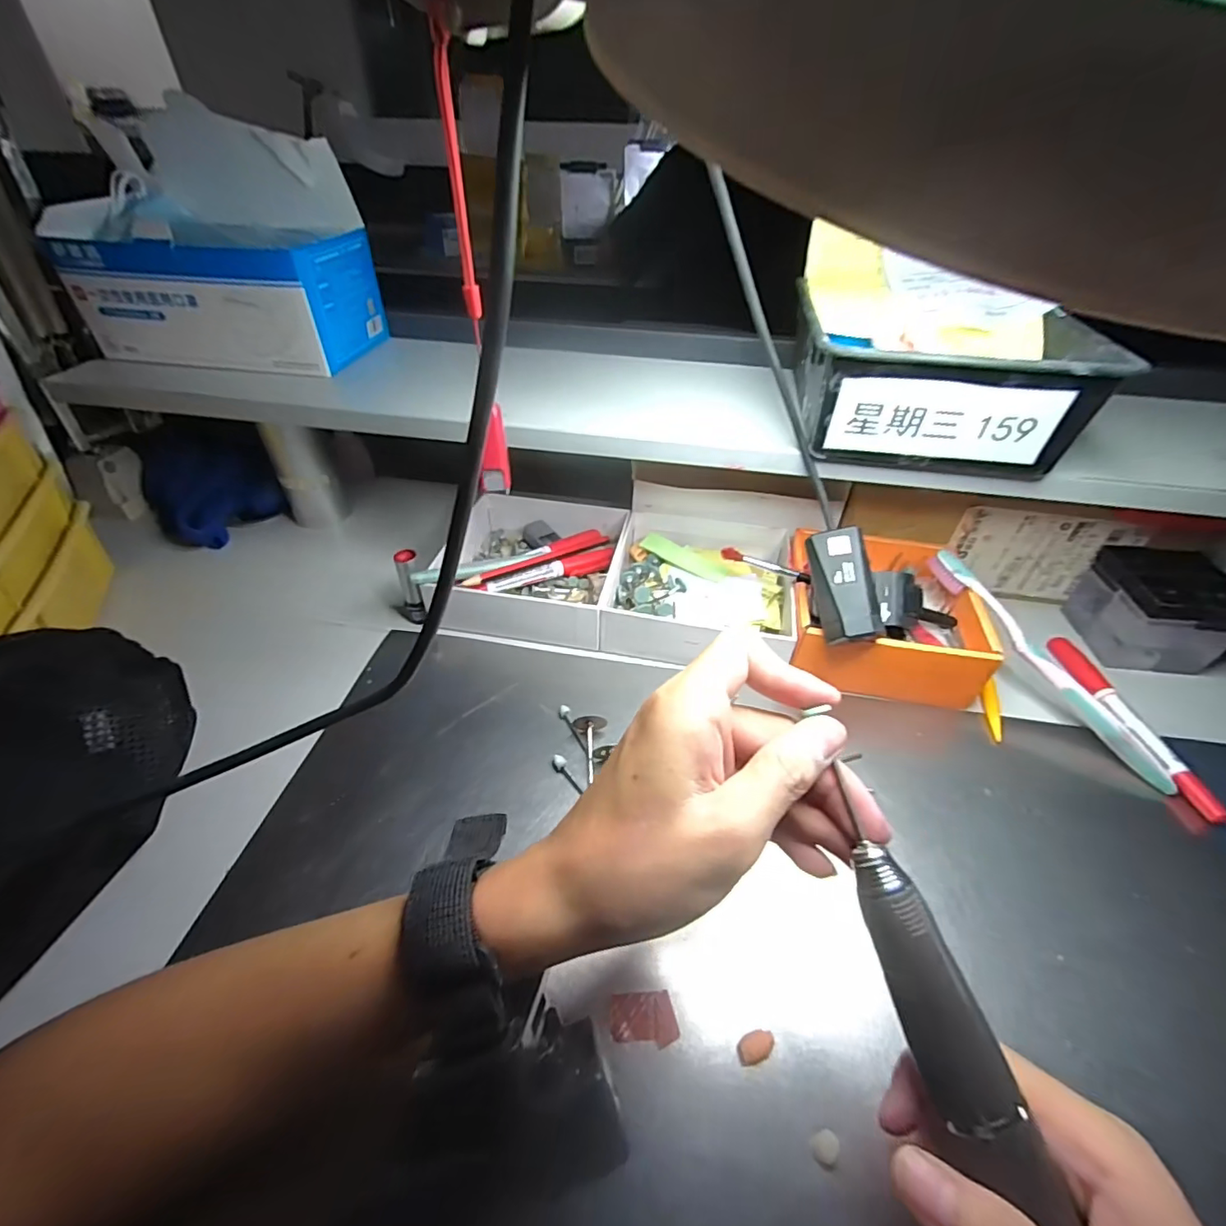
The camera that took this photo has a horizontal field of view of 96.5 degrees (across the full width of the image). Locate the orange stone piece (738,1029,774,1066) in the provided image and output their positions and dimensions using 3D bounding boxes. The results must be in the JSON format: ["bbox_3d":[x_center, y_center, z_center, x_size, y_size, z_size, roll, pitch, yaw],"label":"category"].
[{"bbox_3d":[0.059,0.179,0.225,0.015,0.008,0.009,-16,45,-17],"label":"orange stone piece"}]

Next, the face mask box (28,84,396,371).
[{"bbox_3d":[-0.291,-0.266,0.403,0.191,0.132,0.104,6,43,5],"label":"face mask box"}]

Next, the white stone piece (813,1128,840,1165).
[{"bbox_3d":[0.079,0.198,0.203,0.008,0.004,0.010,26,48,24],"label":"white stone piece"}]

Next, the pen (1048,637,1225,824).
[{"bbox_3d":[0.326,0.068,0.350,0.021,0.012,0.138,1,43,0],"label":"pen"}]

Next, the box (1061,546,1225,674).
[{"bbox_3d":[0.389,-0.003,0.388,0.078,0.070,0.070,10,43,9],"label":"box"}]

